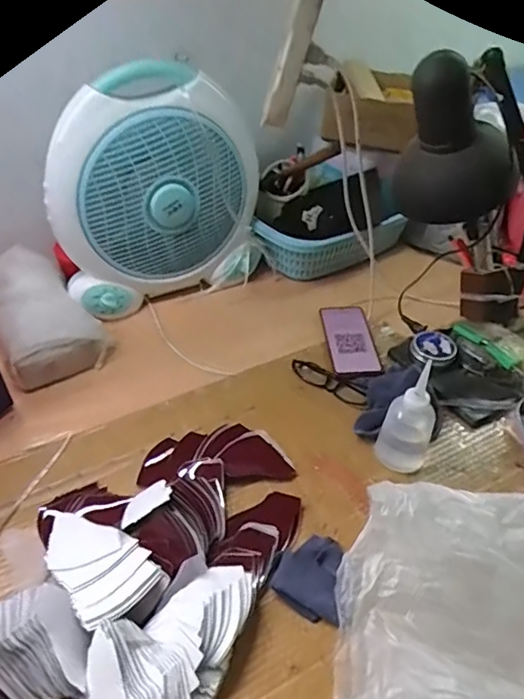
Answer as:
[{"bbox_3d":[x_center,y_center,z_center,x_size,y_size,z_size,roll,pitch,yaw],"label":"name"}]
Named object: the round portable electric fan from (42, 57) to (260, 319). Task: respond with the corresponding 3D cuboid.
[{"bbox_3d":[-0.165,-0.252,0.873,0.326,0.359,0.110,-21,48,-24],"label":"round portable electric fan"}]

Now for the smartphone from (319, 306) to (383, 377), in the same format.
[{"bbox_3d":[0.144,-0.016,0.889,0.076,0.015,0.154,-1,43,-5],"label":"smartphone"}]

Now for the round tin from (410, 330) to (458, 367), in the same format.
[{"bbox_3d":[0.271,-0.006,0.852,0.067,0.017,0.070,-3,49,3],"label":"round tin"}]

